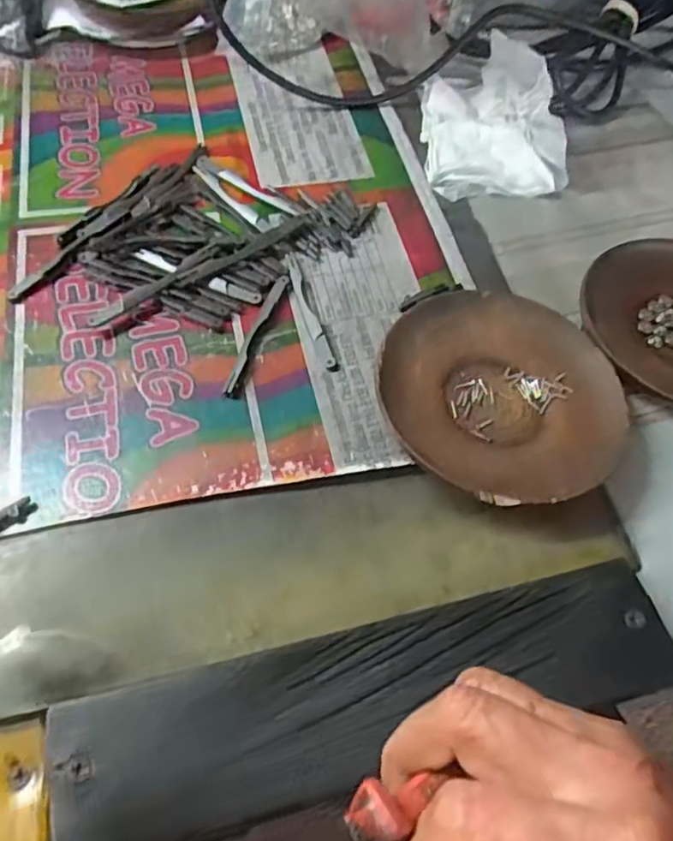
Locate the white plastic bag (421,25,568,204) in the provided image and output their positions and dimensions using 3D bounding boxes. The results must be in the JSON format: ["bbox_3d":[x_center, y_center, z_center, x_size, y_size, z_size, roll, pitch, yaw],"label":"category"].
[{"bbox_3d":[0.100,-0.199,0.426,0.089,0.033,0.136,2,57,-3],"label":"white plastic bag"}]

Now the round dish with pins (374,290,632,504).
[{"bbox_3d":[0.077,-0.012,0.311,0.107,0.020,0.111,2,57,-3],"label":"round dish with pins"}]

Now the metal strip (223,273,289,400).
[{"bbox_3d":[-0.040,-0.045,0.331,0.007,0.005,0.080,17,57,6],"label":"metal strip"}]

